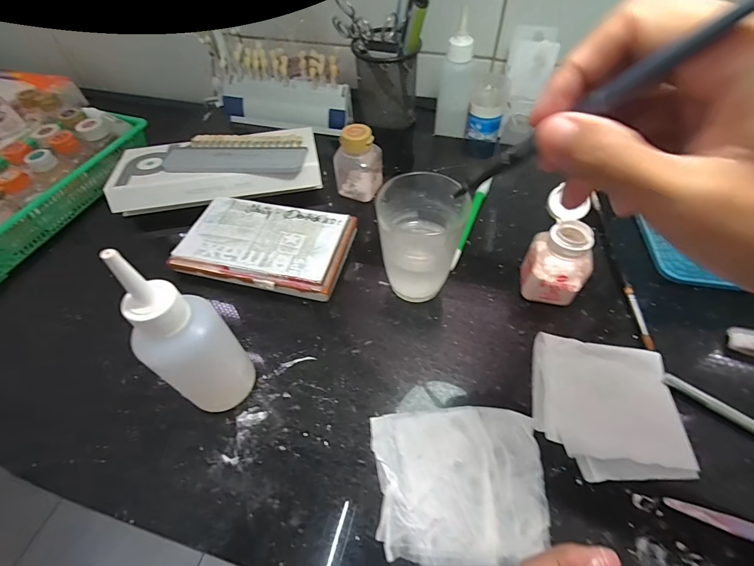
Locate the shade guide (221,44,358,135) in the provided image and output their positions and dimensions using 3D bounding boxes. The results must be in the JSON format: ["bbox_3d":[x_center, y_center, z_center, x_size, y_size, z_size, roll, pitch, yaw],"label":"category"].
[{"bbox_3d":[-0.123,-0.247,0.472,0.175,0.080,0.059,17,56,14],"label":"shade guide"}]

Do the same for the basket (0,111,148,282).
[{"bbox_3d":[-0.452,-0.132,0.480,0.131,0.068,0.280,15,55,12],"label":"basket"}]

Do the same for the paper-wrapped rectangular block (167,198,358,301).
[{"bbox_3d":[-0.104,-0.036,0.347,0.148,0.022,0.092,11,55,10],"label":"paper-wrapped rectangular block"}]

